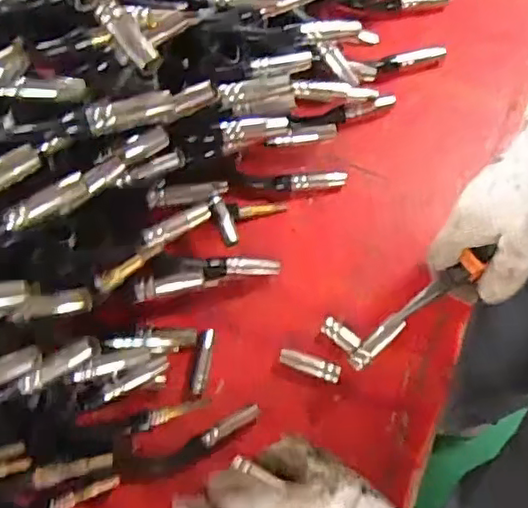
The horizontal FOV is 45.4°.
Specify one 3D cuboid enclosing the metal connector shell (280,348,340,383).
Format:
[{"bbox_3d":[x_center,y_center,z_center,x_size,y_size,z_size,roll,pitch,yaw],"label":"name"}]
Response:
[{"bbox_3d":[0.039,0.096,0.543,0.053,0.015,0.015,17,73,5],"label":"metal connector shell"}]

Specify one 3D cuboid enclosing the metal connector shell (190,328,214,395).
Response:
[{"bbox_3d":[-0.053,0.092,0.537,0.012,0.013,0.055,9,72,2],"label":"metal connector shell"}]

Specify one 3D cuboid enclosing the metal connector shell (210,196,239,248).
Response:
[{"bbox_3d":[-0.034,-0.027,0.534,0.013,0.009,0.043,-21,86,-8],"label":"metal connector shell"}]

